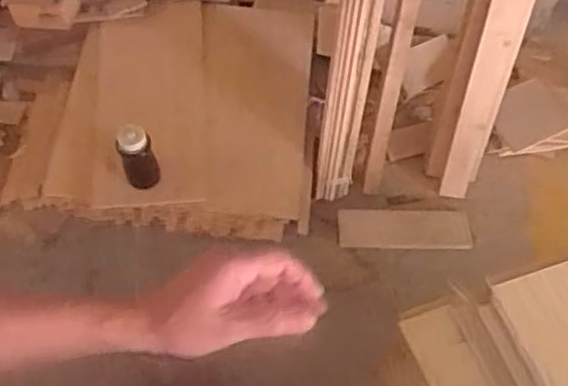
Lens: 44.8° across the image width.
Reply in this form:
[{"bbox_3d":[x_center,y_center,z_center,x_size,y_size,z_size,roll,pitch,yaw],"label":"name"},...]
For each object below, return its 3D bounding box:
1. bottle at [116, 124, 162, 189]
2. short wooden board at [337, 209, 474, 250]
[{"bbox_3d":[-0.334,-0.080,1.581,0.078,0.181,0.071,2,57,-3],"label":"bottle"},{"bbox_3d":[0.299,0.090,1.717,0.321,0.025,0.110,2,57,-3],"label":"short wooden board"}]

